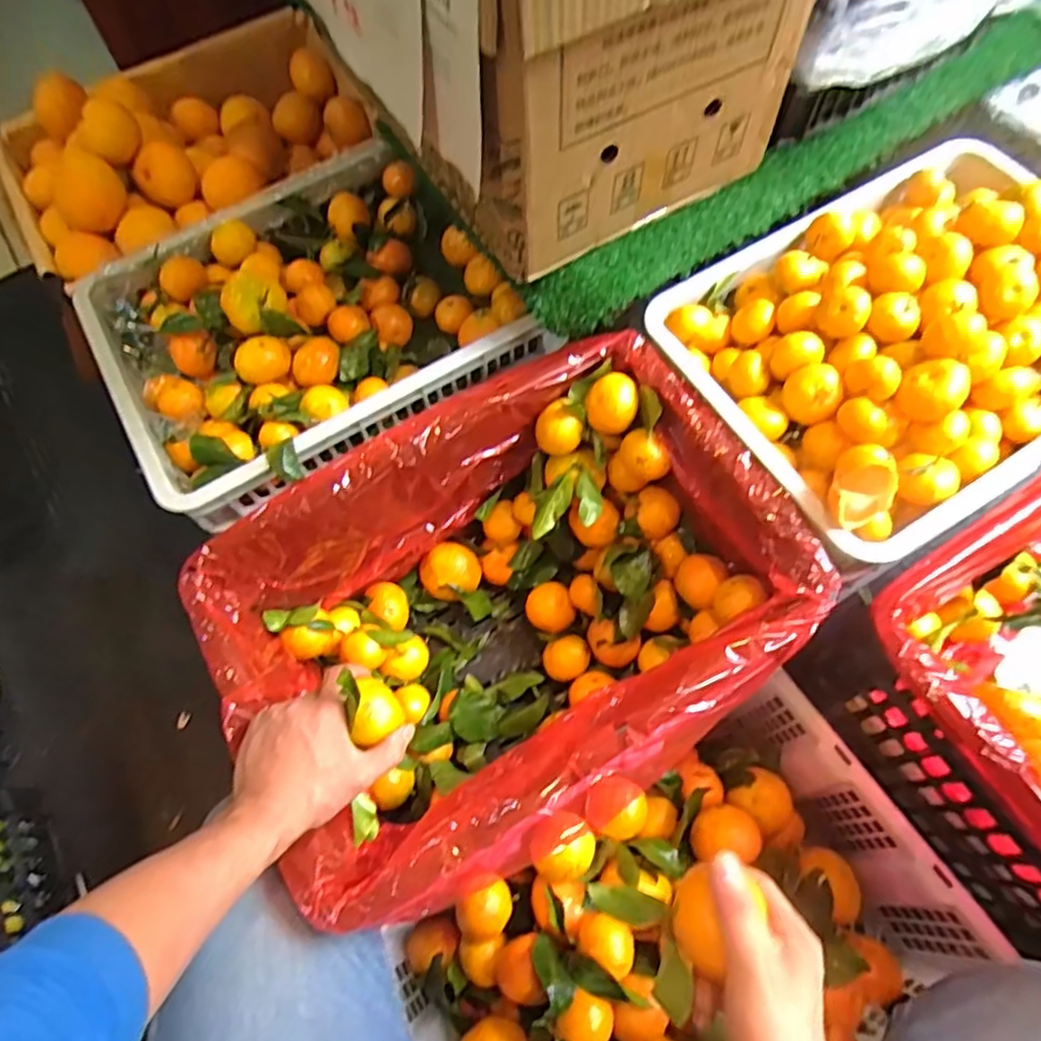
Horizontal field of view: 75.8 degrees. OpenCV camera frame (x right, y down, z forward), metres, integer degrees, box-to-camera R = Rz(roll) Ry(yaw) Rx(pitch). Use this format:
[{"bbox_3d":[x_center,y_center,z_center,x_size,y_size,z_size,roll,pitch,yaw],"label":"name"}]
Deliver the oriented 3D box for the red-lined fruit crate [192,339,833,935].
[{"bbox_3d":[-0.010,0.103,0.688,0.487,0.261,0.363,-27,66,-11],"label":"red-lined fruit crate"}]

